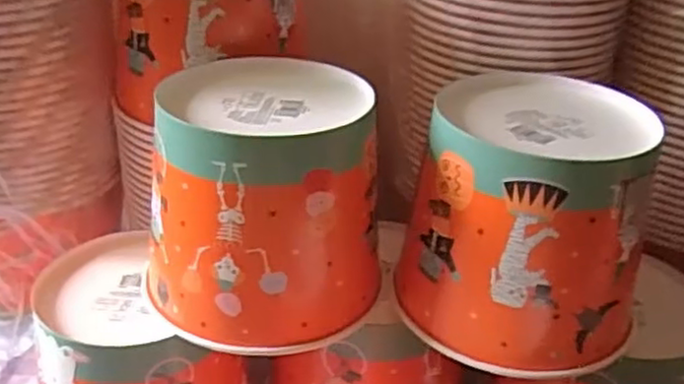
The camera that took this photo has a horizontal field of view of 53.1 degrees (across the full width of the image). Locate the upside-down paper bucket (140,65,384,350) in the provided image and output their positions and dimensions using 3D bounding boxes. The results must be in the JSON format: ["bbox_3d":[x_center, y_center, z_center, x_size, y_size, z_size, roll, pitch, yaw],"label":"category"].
[{"bbox_3d":[-0.052,0.003,0.431,0.134,0.132,0.133,1,31,-1],"label":"upside-down paper bucket"}]

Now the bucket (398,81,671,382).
[{"bbox_3d":[0.114,0.014,0.426,0.139,0.132,0.135,1,31,-1],"label":"bucket"}]

